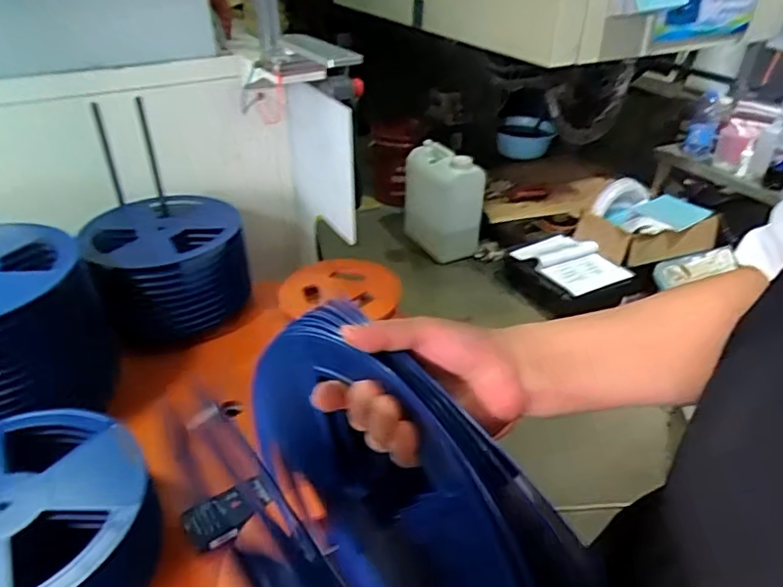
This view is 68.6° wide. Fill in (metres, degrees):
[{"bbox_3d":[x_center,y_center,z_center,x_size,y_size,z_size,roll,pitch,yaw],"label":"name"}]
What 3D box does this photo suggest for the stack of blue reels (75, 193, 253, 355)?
[{"bbox_3d":[-0.463,-0.057,1.213,0.292,0.195,0.288,-18,38,-25],"label":"stack of blue reels"}]

